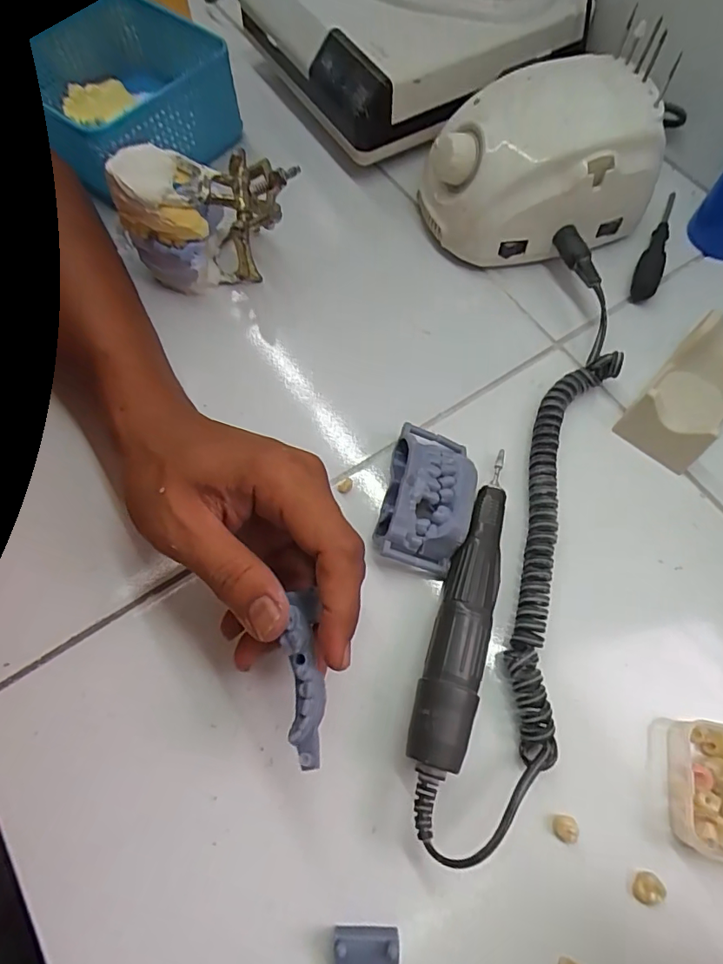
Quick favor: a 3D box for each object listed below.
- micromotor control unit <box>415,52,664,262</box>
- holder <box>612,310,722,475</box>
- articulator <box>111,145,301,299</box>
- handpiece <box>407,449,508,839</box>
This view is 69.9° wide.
[{"bbox_3d":[0.115,-0.211,0.351,0.140,0.084,0.091,-15,69,-7],"label":"micromotor control unit"},{"bbox_3d":[0.202,-0.055,0.314,0.046,0.033,0.088,38,69,18],"label":"holder"},{"bbox_3d":[-0.095,-0.165,0.330,0.092,0.079,0.068,-40,73,-15],"label":"articulator"},{"bbox_3d":[0.051,0.072,0.264,0.027,0.031,0.180,15,64,8],"label":"handpiece"}]

